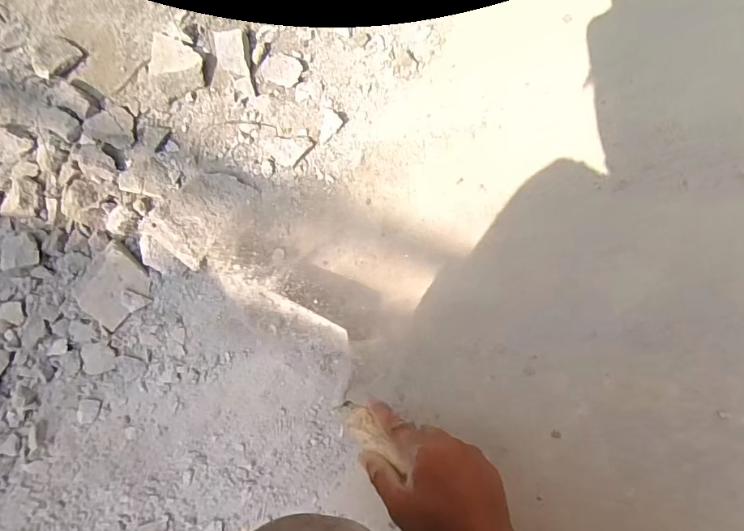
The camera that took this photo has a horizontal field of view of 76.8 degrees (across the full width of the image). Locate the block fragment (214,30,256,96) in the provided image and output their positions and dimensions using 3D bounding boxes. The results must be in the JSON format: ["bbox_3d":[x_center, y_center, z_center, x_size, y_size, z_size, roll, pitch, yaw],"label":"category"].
[{"bbox_3d":[-0.155,-0.226,0.523,0.036,0.017,0.077,-10,85,6],"label":"block fragment"}]

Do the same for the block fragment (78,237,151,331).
[{"bbox_3d":[-0.288,0.024,0.516,0.064,0.026,0.079,43,92,7],"label":"block fragment"}]

